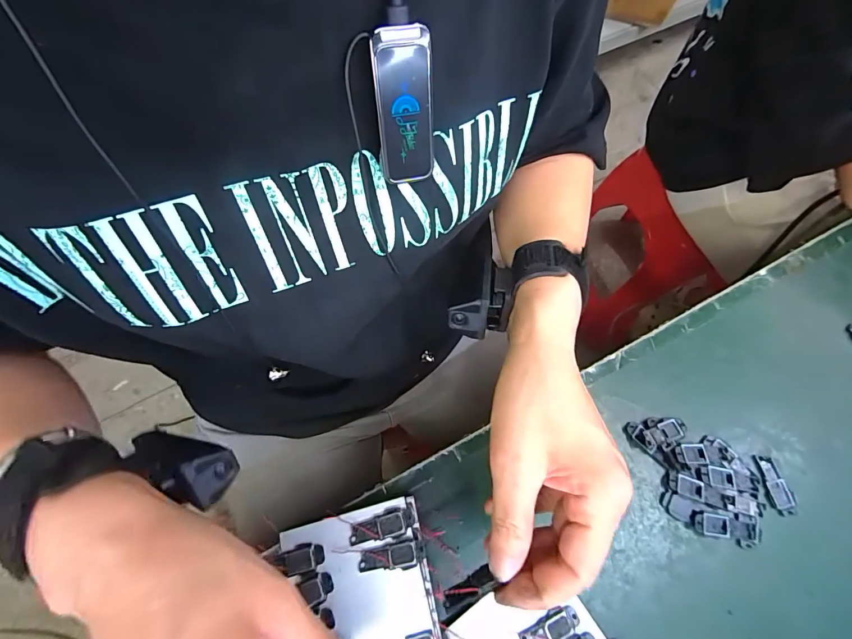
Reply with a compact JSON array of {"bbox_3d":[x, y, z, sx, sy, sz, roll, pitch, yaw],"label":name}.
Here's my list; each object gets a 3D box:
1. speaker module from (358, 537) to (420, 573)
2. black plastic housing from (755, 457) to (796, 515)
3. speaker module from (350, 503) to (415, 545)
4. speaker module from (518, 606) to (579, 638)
[{"bbox_3d":[-0.023,0.146,0.241,0.037,0.004,0.016,-9,70,-3],"label":"speaker module"},{"bbox_3d":[0.246,0.117,0.276,0.015,0.004,0.038,-7,70,-3],"label":"black plastic housing"},{"bbox_3d":[-0.028,0.131,0.248,0.041,0.010,0.015,-15,71,-6],"label":"speaker module"},{"bbox_3d":[0.075,0.191,0.240,0.039,0.004,0.016,-18,71,-7],"label":"speaker module"}]

